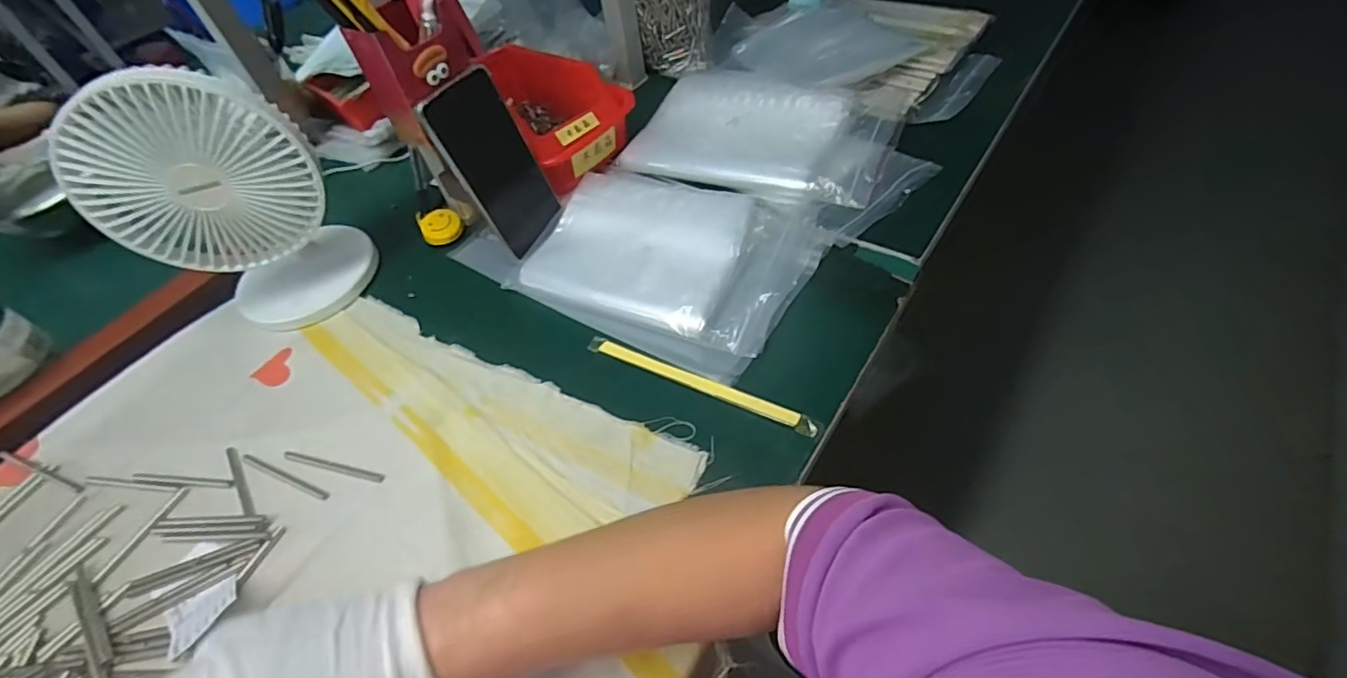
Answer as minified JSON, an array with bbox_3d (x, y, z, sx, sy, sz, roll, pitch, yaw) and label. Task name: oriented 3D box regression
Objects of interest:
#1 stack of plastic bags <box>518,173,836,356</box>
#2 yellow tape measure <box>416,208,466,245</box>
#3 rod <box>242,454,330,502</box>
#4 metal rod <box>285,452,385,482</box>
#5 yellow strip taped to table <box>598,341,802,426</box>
[{"bbox_3d":[-0.004,-0.080,0.525,0.249,0.034,0.180,18,56,21],"label":"stack of plastic bags"},{"bbox_3d":[-0.244,-0.119,0.606,0.044,0.014,0.044,-23,57,-11],"label":"yellow tape measure"},{"bbox_3d":[-0.307,0.108,0.456,0.094,0.005,0.007,16,55,19],"label":"rod"},{"bbox_3d":[-0.268,0.100,0.454,0.093,0.004,0.007,9,53,14],"label":"metal rod"},{"bbox_3d":[0.016,0.033,0.457,0.175,0.004,0.013,19,60,22],"label":"yellow strip taped to table"}]

